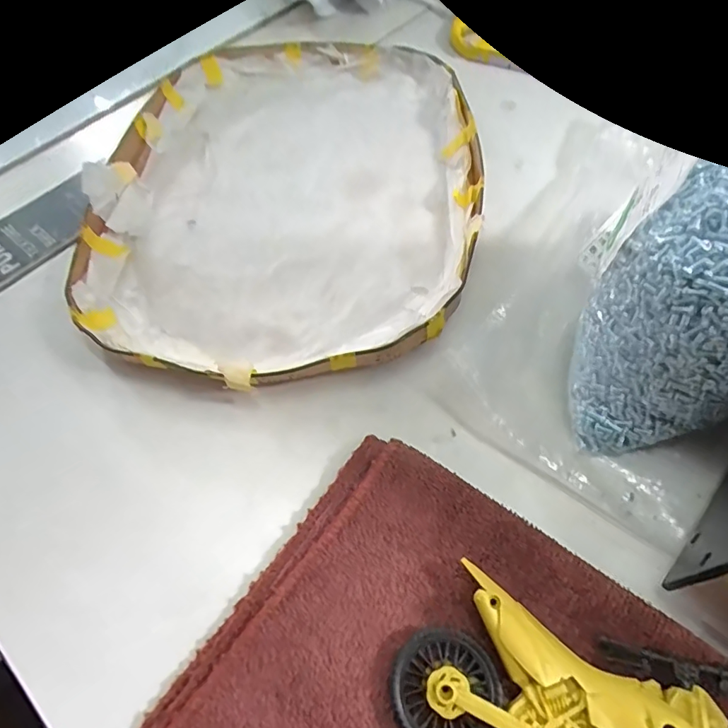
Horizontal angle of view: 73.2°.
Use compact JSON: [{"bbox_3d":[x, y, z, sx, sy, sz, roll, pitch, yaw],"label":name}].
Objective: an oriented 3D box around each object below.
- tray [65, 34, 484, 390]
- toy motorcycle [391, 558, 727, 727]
[{"bbox_3d":[-0.047,-0.121,0.320,0.242,0.028,0.299,5,58,7],"label":"tray"},{"bbox_3d":[0.070,0.118,0.160,0.114,0.023,0.075,25,63,18],"label":"toy motorcycle"}]

